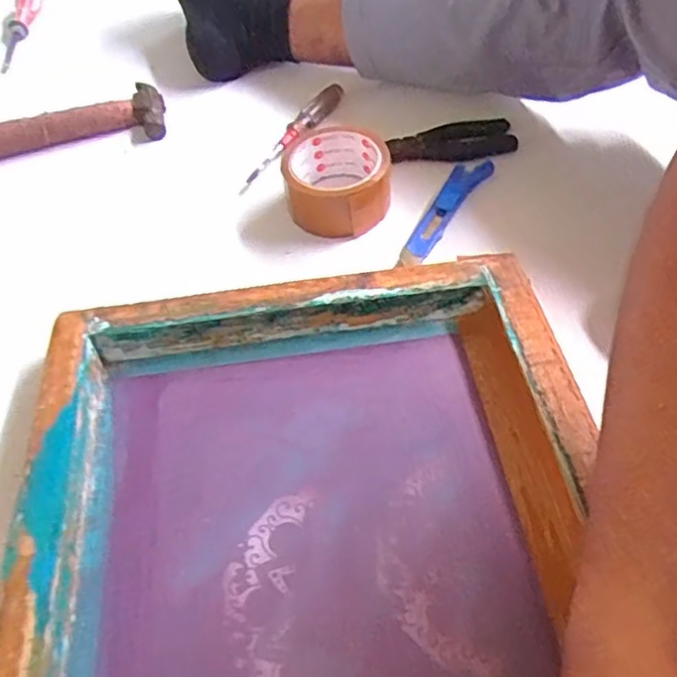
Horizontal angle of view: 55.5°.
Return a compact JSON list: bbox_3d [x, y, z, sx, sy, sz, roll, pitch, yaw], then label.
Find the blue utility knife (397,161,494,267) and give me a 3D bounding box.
[{"bbox_3d":[0.098,-0.119,0.582,0.028,0.014,0.146,24,58,22],"label":"blue utility knife"}]

